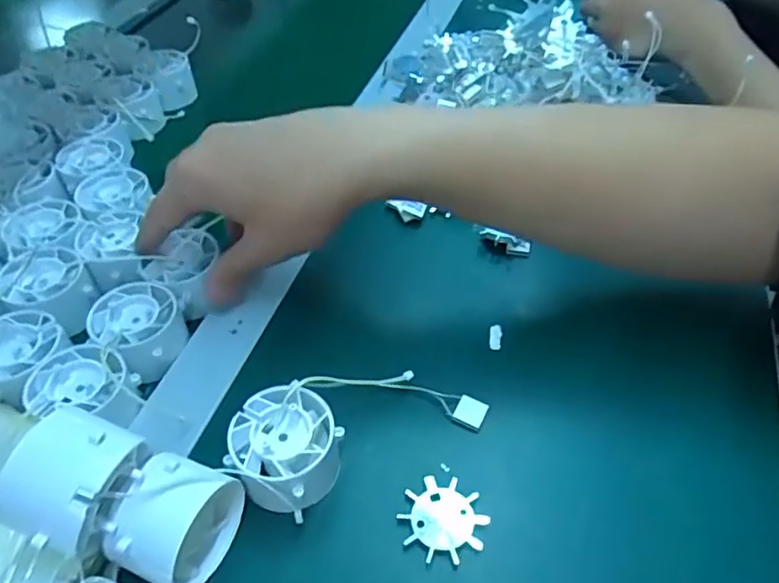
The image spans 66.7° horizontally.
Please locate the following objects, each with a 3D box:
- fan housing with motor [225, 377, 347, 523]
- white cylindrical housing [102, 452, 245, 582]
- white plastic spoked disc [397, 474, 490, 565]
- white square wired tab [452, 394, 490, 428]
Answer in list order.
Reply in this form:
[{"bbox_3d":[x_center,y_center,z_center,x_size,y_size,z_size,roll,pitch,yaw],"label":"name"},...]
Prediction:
[{"bbox_3d":[-0.052,0.077,0.287,0.051,0.029,0.053,-1,47,1],"label":"fan housing with motor"},{"bbox_3d":[-0.092,0.100,0.258,0.035,0.049,0.051,17,49,10],"label":"white cylindrical housing"},{"bbox_3d":[0.025,0.109,0.283,0.037,0.007,0.039,3,48,-3],"label":"white plastic spoked disc"},{"bbox_3d":[0.044,0.066,0.323,0.016,0.008,0.014,21,51,19],"label":"white square wired tab"}]

